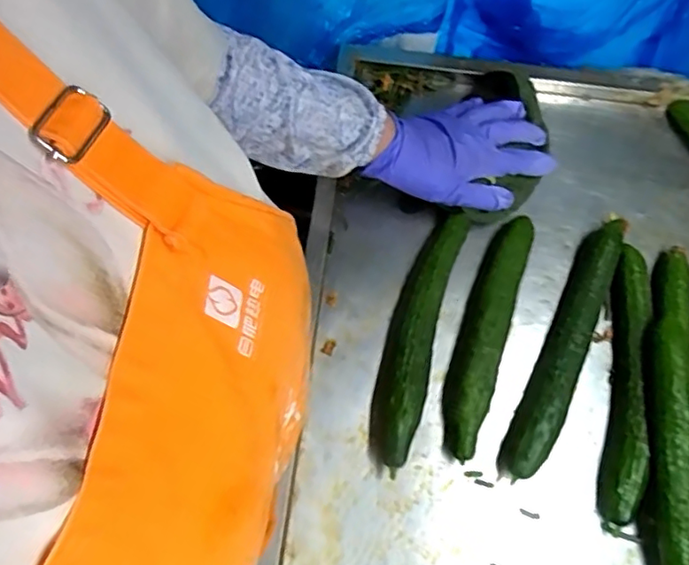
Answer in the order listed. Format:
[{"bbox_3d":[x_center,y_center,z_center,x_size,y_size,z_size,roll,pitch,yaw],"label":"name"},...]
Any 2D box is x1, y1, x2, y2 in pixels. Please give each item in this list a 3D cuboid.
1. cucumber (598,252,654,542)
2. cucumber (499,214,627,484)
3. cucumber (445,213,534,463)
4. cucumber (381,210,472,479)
[{"bbox_3d":[0.259,0.093,0.553,0.031,0.039,0.251,10,73,2],"label":"cucumber"},{"bbox_3d":[0.206,0.056,0.559,0.036,0.043,0.261,24,74,6],"label":"cucumber"},{"bbox_3d":[0.131,0.044,0.560,0.040,0.045,0.235,19,74,5],"label":"cucumber"},{"bbox_3d":[0.067,0.047,0.561,0.044,0.042,0.245,16,74,4],"label":"cucumber"}]

